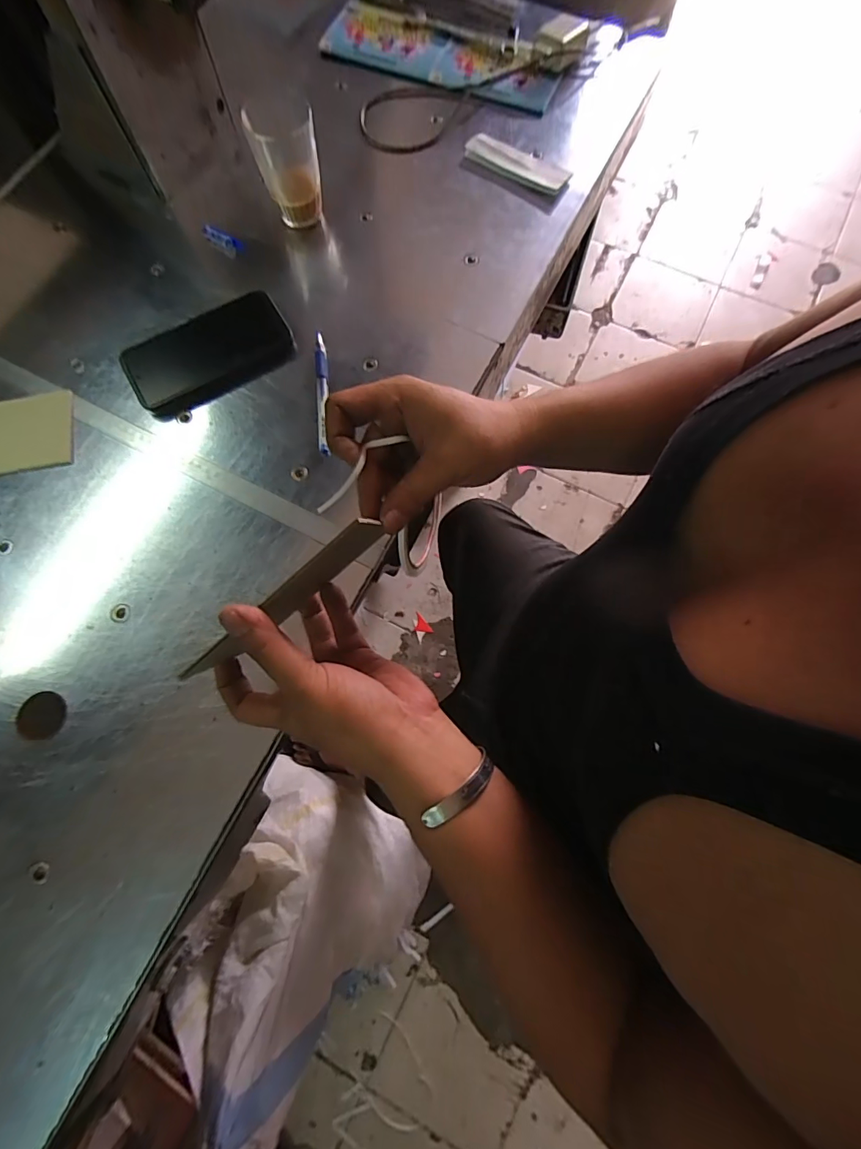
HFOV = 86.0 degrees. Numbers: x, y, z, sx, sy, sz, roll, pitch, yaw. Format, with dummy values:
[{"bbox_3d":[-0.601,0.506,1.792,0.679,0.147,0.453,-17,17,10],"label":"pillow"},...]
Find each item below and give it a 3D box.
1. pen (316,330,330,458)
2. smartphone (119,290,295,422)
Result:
[{"bbox_3d":[-0.109,-0.183,0.464,0.013,0.007,0.133,-4,76,-2],"label":"pen"},{"bbox_3d":[-0.228,-0.229,0.476,0.163,0.015,0.087,-28,78,-8],"label":"smartphone"}]

